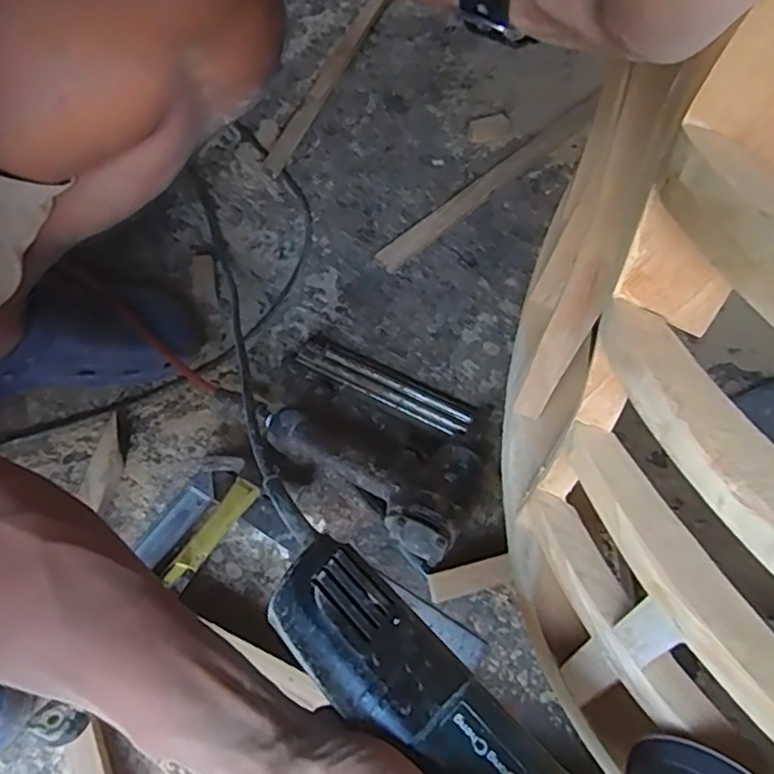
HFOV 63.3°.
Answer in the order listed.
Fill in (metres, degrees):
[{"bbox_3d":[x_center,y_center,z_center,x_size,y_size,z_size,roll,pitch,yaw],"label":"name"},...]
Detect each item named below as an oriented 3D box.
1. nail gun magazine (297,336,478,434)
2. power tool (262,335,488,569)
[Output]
[{"bbox_3d":[-0.002,-0.001,0.638,0.185,0.021,0.045,26,61,12],"label":"nail gun magazine"},{"bbox_3d":[-0.010,0.065,0.573,0.197,0.055,0.101,35,63,17],"label":"power tool"}]

